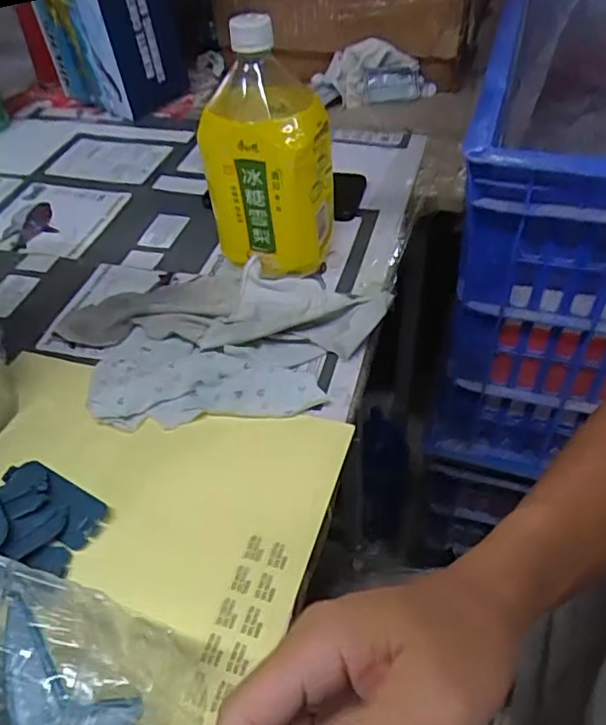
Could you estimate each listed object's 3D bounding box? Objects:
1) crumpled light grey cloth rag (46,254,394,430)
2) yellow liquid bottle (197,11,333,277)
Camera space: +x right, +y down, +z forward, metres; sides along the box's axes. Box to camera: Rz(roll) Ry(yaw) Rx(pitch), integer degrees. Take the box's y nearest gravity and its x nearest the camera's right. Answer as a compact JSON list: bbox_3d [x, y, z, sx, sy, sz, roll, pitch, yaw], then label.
[{"bbox_3d":[-0.074,-0.021,0.470,0.256,0.029,0.174,7,48,11],"label":"crumpled light grey cloth rag"},{"bbox_3d":[-0.026,-0.165,0.479,0.098,0.191,0.083,3,47,7],"label":"yellow liquid bottle"}]

